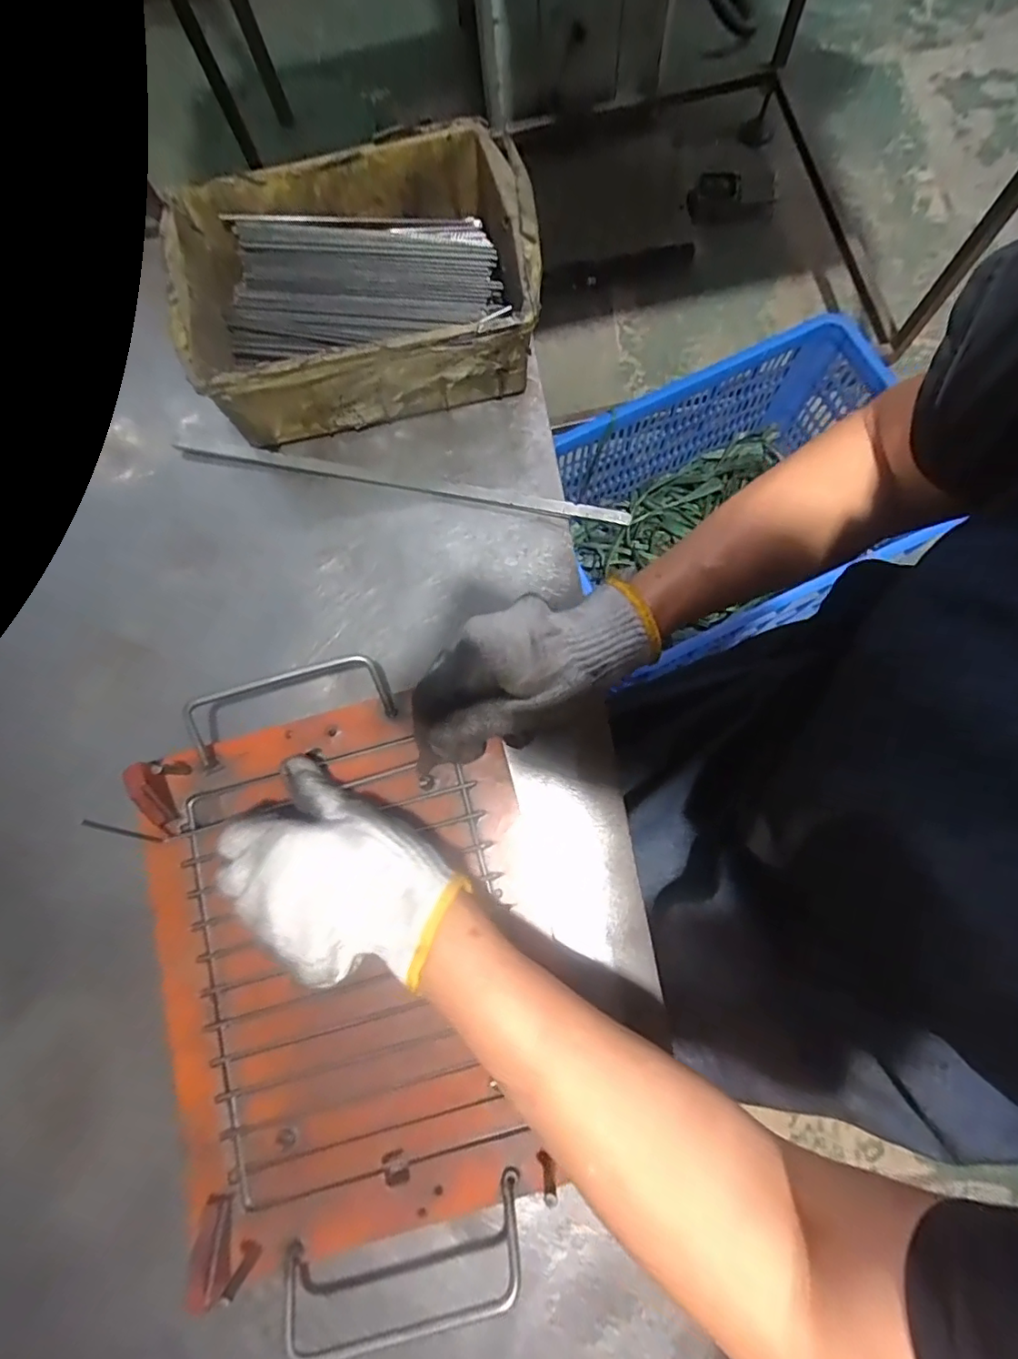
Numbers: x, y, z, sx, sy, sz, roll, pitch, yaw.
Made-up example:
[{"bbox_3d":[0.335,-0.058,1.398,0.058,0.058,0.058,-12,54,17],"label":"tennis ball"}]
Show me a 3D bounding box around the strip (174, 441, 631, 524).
[{"bbox_3d":[-0.085,-0.153,0.420,0.351,0.010,0.011,11,79,3],"label":"strip"}]

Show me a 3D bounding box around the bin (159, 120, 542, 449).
[{"bbox_3d":[-0.110,-0.289,0.413,0.247,0.081,0.173,-10,78,-1],"label":"bin"}]

